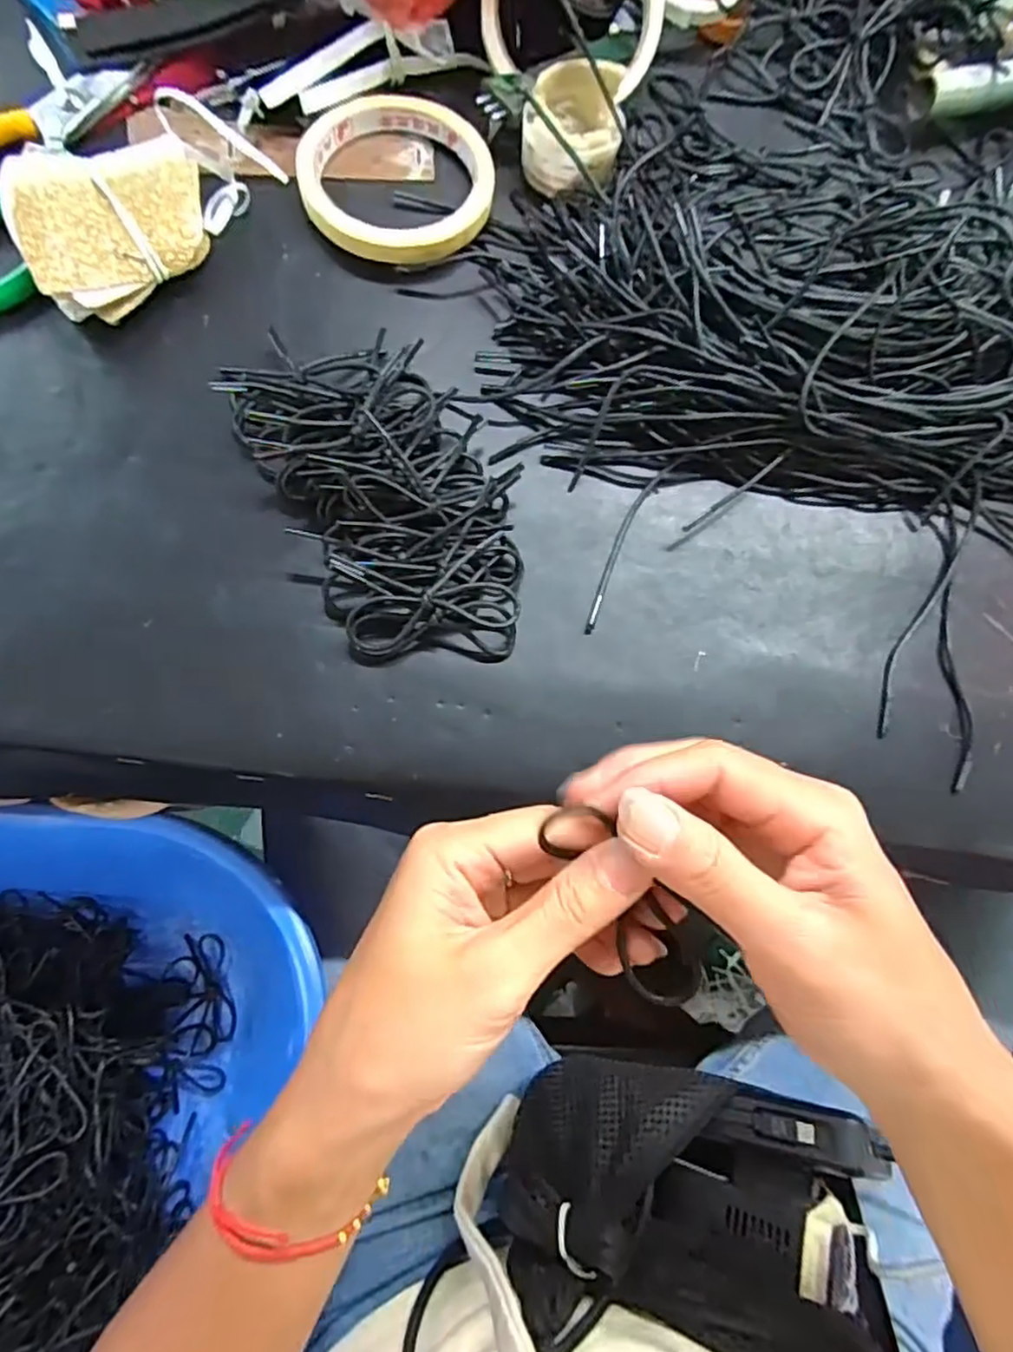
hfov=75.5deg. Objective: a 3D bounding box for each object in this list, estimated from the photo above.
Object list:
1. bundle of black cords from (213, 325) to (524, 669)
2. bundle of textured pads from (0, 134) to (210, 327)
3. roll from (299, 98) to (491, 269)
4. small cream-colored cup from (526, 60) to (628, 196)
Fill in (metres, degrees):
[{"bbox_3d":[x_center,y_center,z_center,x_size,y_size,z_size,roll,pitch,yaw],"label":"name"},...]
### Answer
[{"bbox_3d":[-0.051,-0.079,0.282,0.095,0.023,0.155,-22,82,-9],"label":"bundle of black cords"},{"bbox_3d":[-0.171,-0.198,0.289,0.080,0.010,0.069,-24,96,-22],"label":"bundle of textured pads"},{"bbox_3d":[-0.053,-0.245,0.321,0.092,0.013,0.091,1,79,-5],"label":"roll"},{"bbox_3d":[0.033,-0.268,0.324,0.048,0.034,0.046,1,79,-5],"label":"small cream-colored cup"}]

